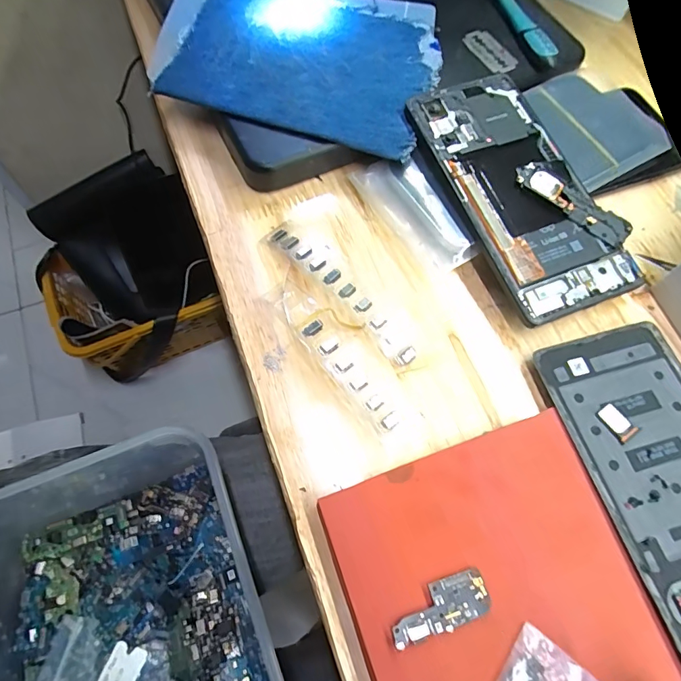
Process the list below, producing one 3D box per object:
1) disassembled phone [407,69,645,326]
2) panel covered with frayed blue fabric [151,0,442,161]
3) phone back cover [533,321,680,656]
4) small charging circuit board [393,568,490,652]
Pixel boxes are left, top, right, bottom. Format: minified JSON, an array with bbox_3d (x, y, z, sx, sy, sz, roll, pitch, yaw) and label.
[{"bbox_3d":[0.101,-0.086,0.247,0.072,0.008,0.153,-21,76,-7],"label":"disassembled phone"},{"bbox_3d":[-0.025,-0.188,0.283,0.173,0.006,0.128,15,71,1],"label":"panel covered with frayed blue fabric"},{"bbox_3d":[0.155,0.067,0.202,0.072,0.004,0.155,-15,68,-8],"label":"phone back cover"},{"bbox_3d":[0.041,0.111,0.181,0.043,0.004,0.018,-21,69,-10],"label":"small charging circuit board"}]

